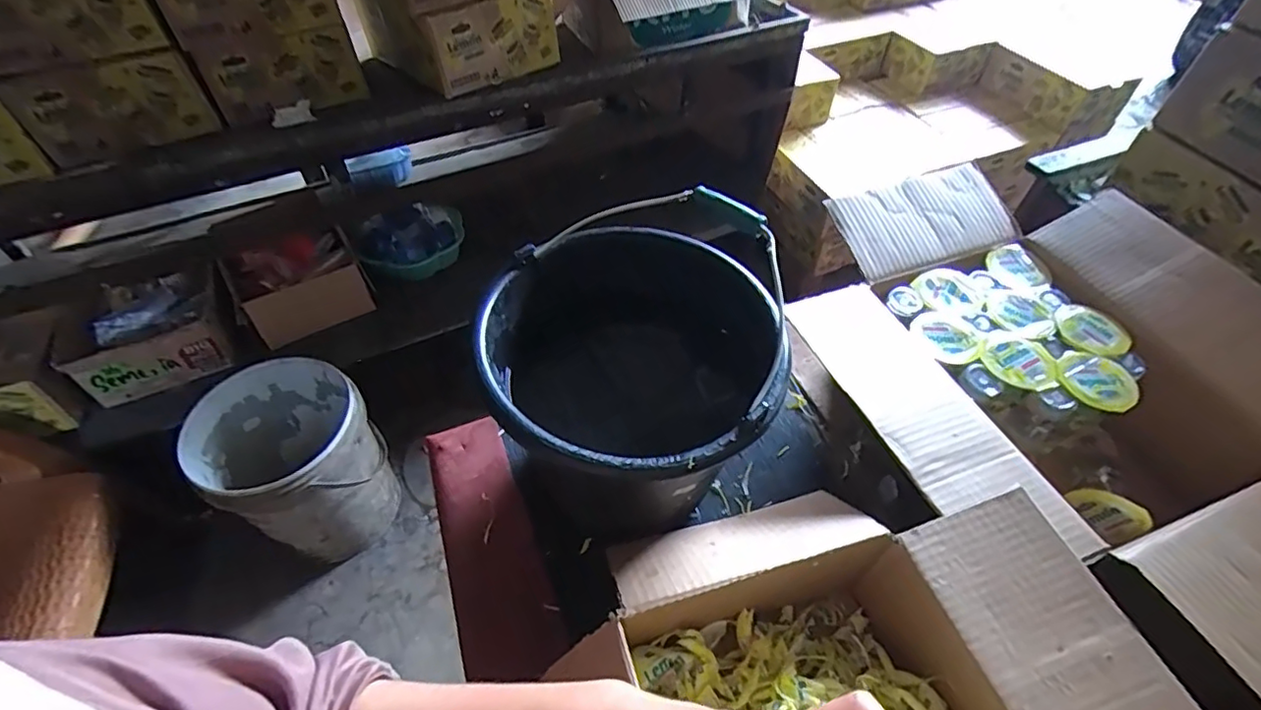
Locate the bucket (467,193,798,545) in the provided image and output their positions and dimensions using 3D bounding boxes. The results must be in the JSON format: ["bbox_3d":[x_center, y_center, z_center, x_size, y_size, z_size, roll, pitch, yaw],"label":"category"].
[{"bbox_3d":[0.000,0.046,0.598,0.251,0.288,0.273,0,51,0],"label":"bucket"}]

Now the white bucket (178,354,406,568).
[{"bbox_3d":[-0.659,0.232,1.211,0.282,0.357,0.293,0,51,0],"label":"white bucket"}]

